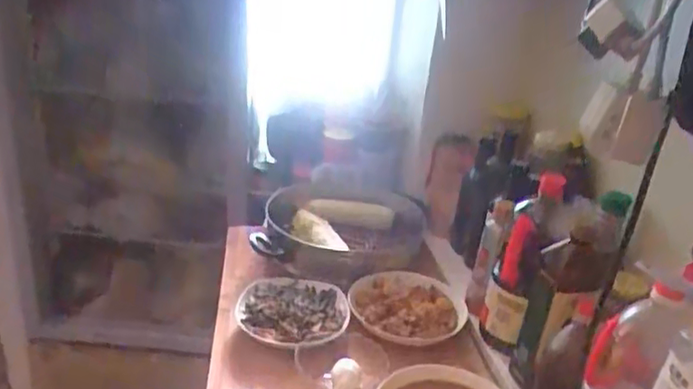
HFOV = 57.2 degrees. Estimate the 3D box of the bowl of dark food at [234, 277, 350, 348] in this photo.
[{"bbox_3d":[-0.083,0.184,1.002,0.167,0.049,0.169,5,24,-2],"label":"bowl of dark food"}]

